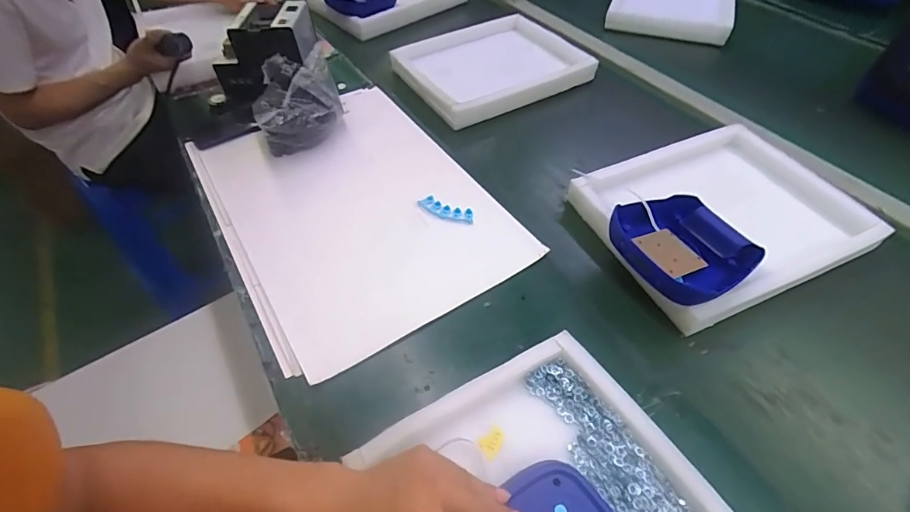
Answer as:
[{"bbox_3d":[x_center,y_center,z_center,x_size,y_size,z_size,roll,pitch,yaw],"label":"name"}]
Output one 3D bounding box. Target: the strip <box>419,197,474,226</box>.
[{"bbox_3d":[-0.013,-0.072,0.711,0.092,0.018,0.023,18,54,16],"label":"strip"}]

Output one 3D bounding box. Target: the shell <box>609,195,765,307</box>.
[{"bbox_3d":[0.310,-0.015,0.599,0.155,0.049,0.165,-29,55,-19],"label":"shell"}]

